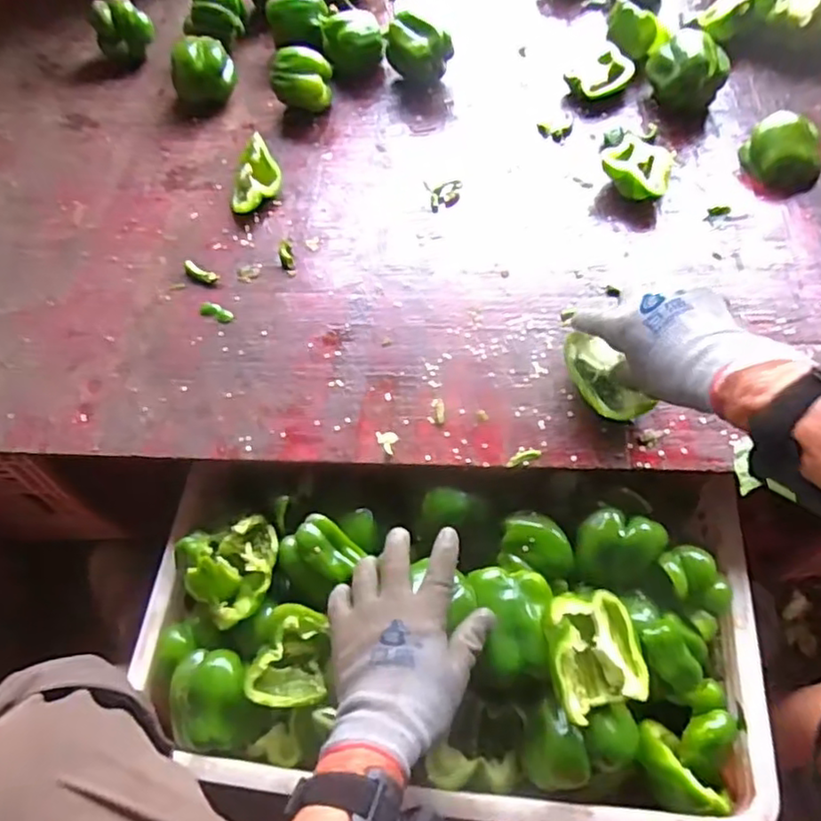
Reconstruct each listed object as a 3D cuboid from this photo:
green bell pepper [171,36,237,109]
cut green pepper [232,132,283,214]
[{"bbox_3d":[-0.258,-0.420,0.814,0.078,0.065,0.065,-19,60,-6],"label":"green bell pepper"},{"bbox_3d":[-0.176,-0.261,0.726,0.063,0.048,0.065,-19,60,-6],"label":"cut green pepper"}]

